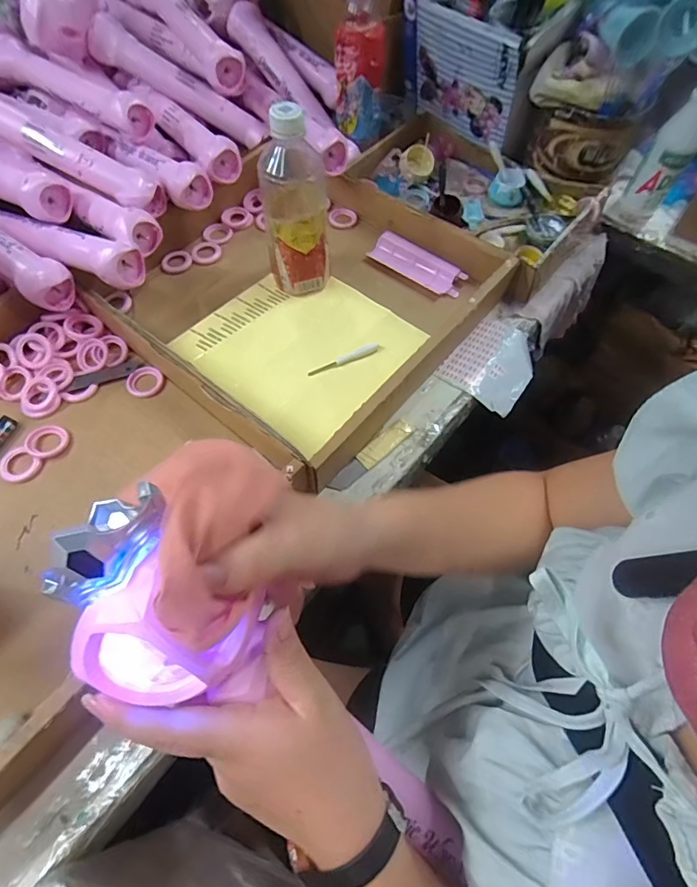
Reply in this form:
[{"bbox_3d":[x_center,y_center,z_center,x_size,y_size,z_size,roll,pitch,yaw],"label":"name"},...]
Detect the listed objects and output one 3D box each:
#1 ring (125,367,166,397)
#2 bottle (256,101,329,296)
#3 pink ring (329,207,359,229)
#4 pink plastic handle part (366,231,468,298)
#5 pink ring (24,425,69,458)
[{"bbox_3d":[-0.217,-0.066,0.492,0.040,0.005,0.036,25,65,11],"label":"ring"},{"bbox_3d":[-0.055,-0.239,0.483,0.063,0.189,0.054,-12,63,-8],"label":"bottle"},{"bbox_3d":[-0.007,-0.309,0.628,0.039,0.012,0.030,-2,62,-2],"label":"pink ring"},{"bbox_3d":[0.086,-0.224,0.574,0.124,0.017,0.043,34,67,15],"label":"pink plastic handle part"},{"bbox_3d":[-0.295,-0.002,0.453,0.037,0.004,0.035,1,62,-1],"label":"pink ring"}]

